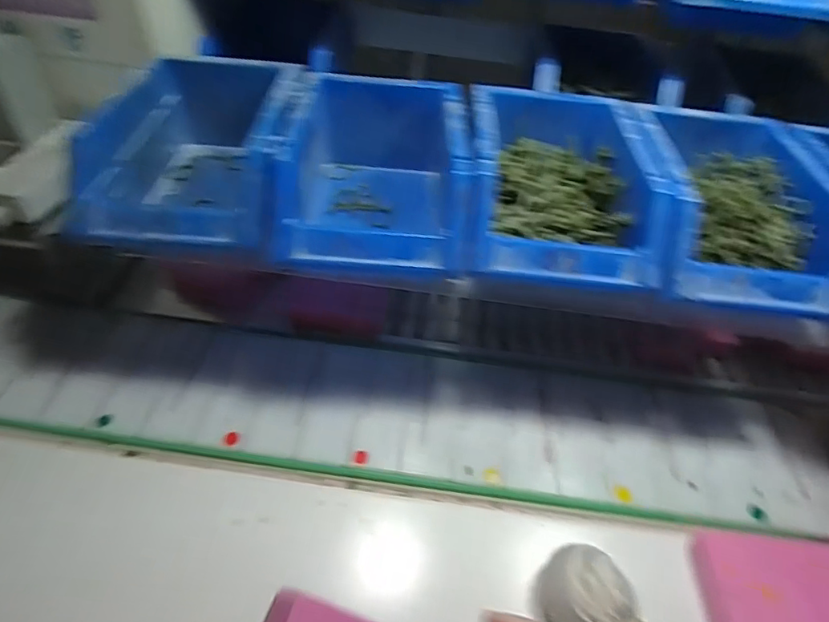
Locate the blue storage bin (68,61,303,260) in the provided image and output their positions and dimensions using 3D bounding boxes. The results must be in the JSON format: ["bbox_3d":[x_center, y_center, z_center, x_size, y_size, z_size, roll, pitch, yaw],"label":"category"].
[{"bbox_3d":[-0.152,-0.112,0.374,0.125,0.076,0.174,5,44,0],"label":"blue storage bin"}]

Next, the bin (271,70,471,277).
[{"bbox_3d":[-0.028,-0.103,0.374,0.122,0.082,0.171,3,44,-2],"label":"bin"}]

